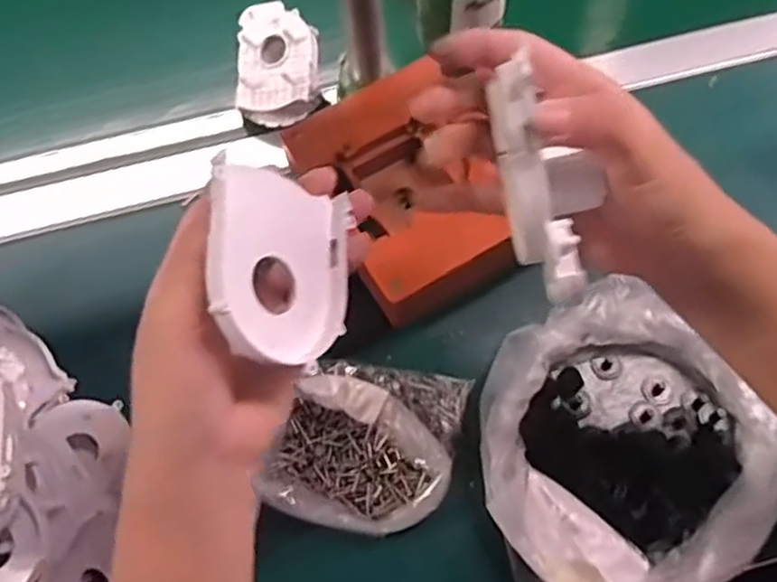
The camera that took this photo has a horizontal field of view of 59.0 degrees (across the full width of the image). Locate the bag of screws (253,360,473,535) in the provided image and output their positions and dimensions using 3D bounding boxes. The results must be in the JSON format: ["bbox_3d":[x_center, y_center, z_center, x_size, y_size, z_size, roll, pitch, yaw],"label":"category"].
[{"bbox_3d":[-0.014,0.093,0.432,0.110,0.037,0.109,13,67,9],"label":"bag of screws"}]

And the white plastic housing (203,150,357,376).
[{"bbox_3d":[-0.047,-0.010,0.279,0.019,0.067,0.078,-17,75,32],"label":"white plastic housing"}]

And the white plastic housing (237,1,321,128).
[{"bbox_3d":[-0.088,-0.189,0.557,0.066,0.045,0.099,-2,65,2],"label":"white plastic housing"}]

